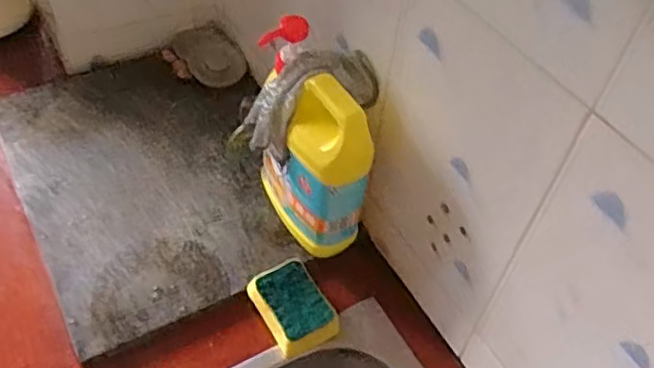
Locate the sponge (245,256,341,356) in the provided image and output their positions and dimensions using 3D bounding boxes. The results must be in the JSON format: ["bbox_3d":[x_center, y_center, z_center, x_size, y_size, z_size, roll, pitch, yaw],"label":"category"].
[{"bbox_3d":[-0.036,0.131,0.668,0.069,0.021,0.094,-23,55,-23],"label":"sponge"}]

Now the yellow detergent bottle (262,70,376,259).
[{"bbox_3d":[-0.013,-0.011,0.657,0.067,0.212,0.114,-25,56,-24],"label":"yellow detergent bottle"}]

